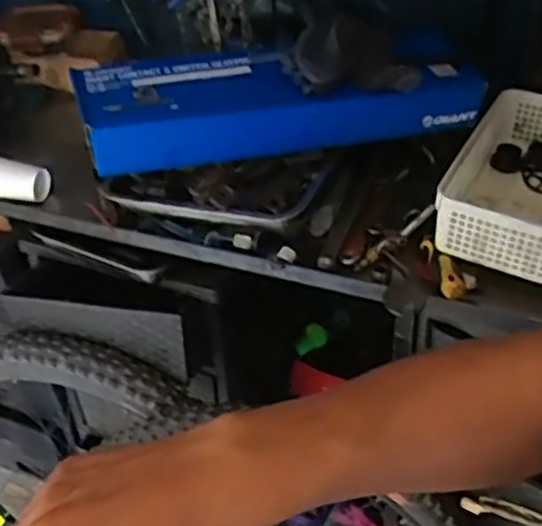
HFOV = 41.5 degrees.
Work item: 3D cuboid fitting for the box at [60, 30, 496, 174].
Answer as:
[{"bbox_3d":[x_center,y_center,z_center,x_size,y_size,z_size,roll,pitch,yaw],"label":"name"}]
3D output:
[{"bbox_3d":[0.020,-0.225,0.964,0.536,0.100,0.161,-14,43,-9],"label":"box"}]

